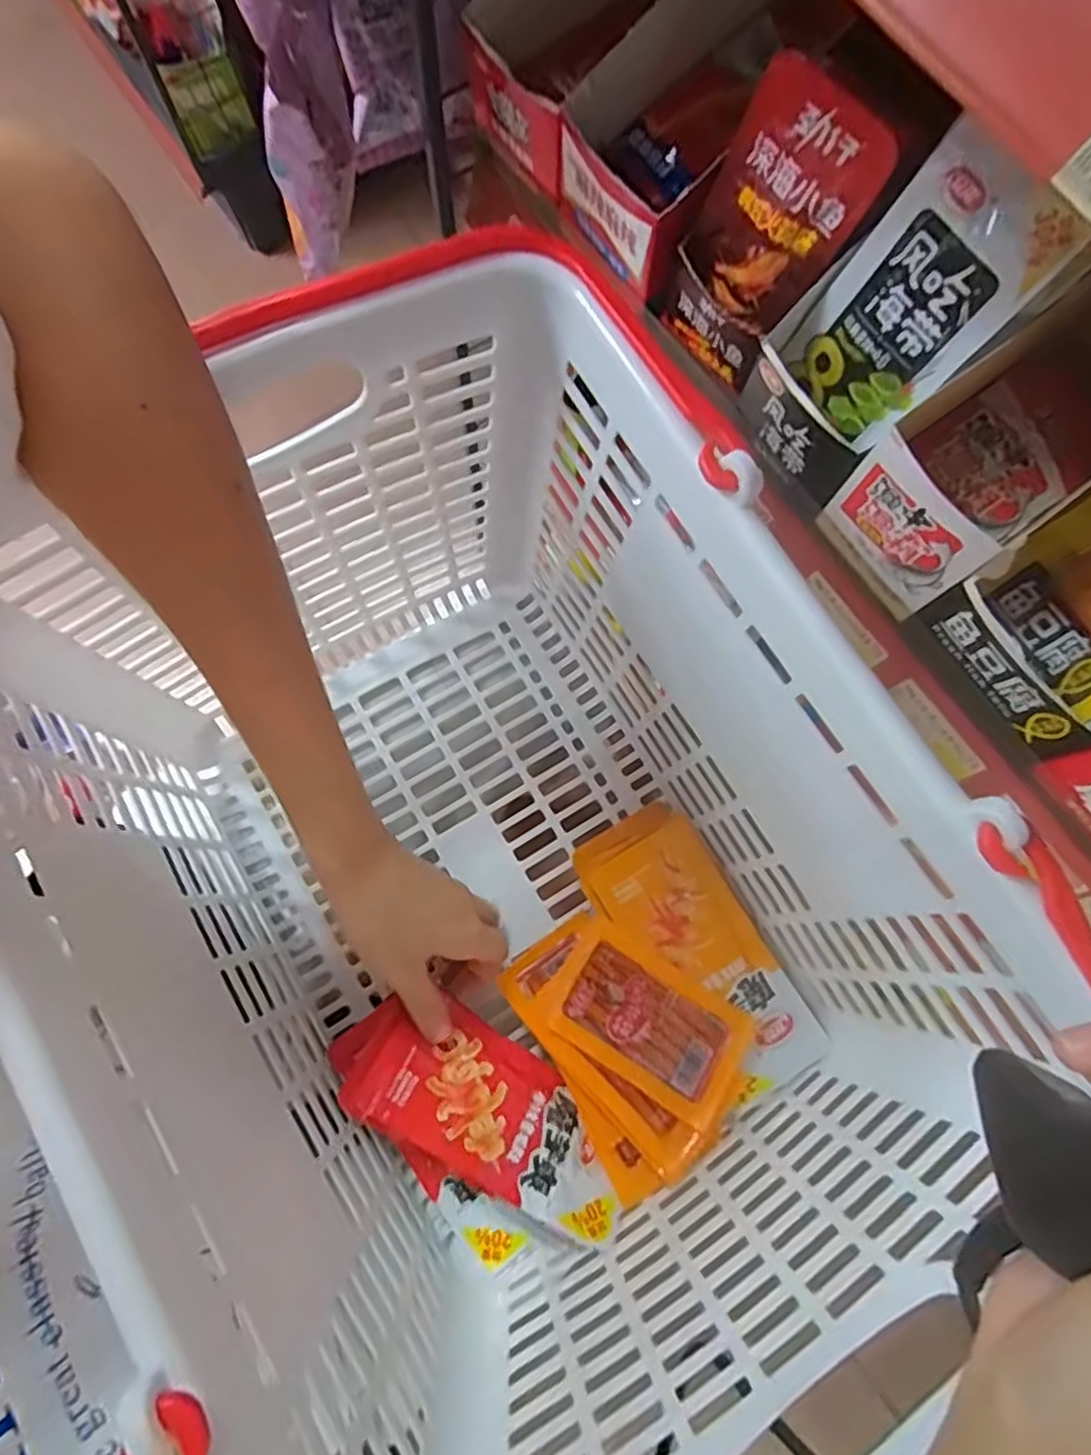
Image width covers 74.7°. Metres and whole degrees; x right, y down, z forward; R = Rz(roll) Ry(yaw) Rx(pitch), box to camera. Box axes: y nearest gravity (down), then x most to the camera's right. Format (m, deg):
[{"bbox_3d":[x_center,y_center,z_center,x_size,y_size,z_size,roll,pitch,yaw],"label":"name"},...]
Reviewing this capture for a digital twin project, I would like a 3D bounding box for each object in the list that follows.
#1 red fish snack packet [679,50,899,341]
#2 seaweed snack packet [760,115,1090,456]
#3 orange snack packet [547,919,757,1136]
[{"bbox_3d":[0.105,-0.238,0.330,0.064,0.093,0.009,47,59,3],"label":"red fish snack packet"},{"bbox_3d":[0.152,-0.181,0.307,0.023,0.111,0.071,-30,84,-35],"label":"seaweed snack packet"},{"bbox_3d":[0.057,0.162,0.396,0.106,0.014,0.066,33,80,5],"label":"orange snack packet"}]

